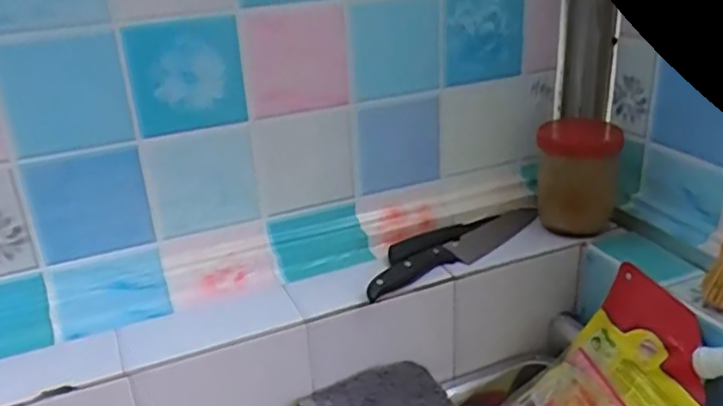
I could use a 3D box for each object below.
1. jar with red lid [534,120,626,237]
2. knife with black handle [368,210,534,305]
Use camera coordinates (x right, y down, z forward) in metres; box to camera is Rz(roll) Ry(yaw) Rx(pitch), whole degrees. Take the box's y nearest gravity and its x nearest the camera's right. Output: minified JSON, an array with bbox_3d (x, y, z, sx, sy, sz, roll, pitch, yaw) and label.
[{"bbox_3d":[0.227,-0.036,0.698,0.076,0.114,0.083,-3,25,1],"label":"jar with red lid"},{"bbox_3d":[0.096,0.044,0.651,0.238,0.018,0.036,-24,32,-37],"label":"knife with black handle"}]

